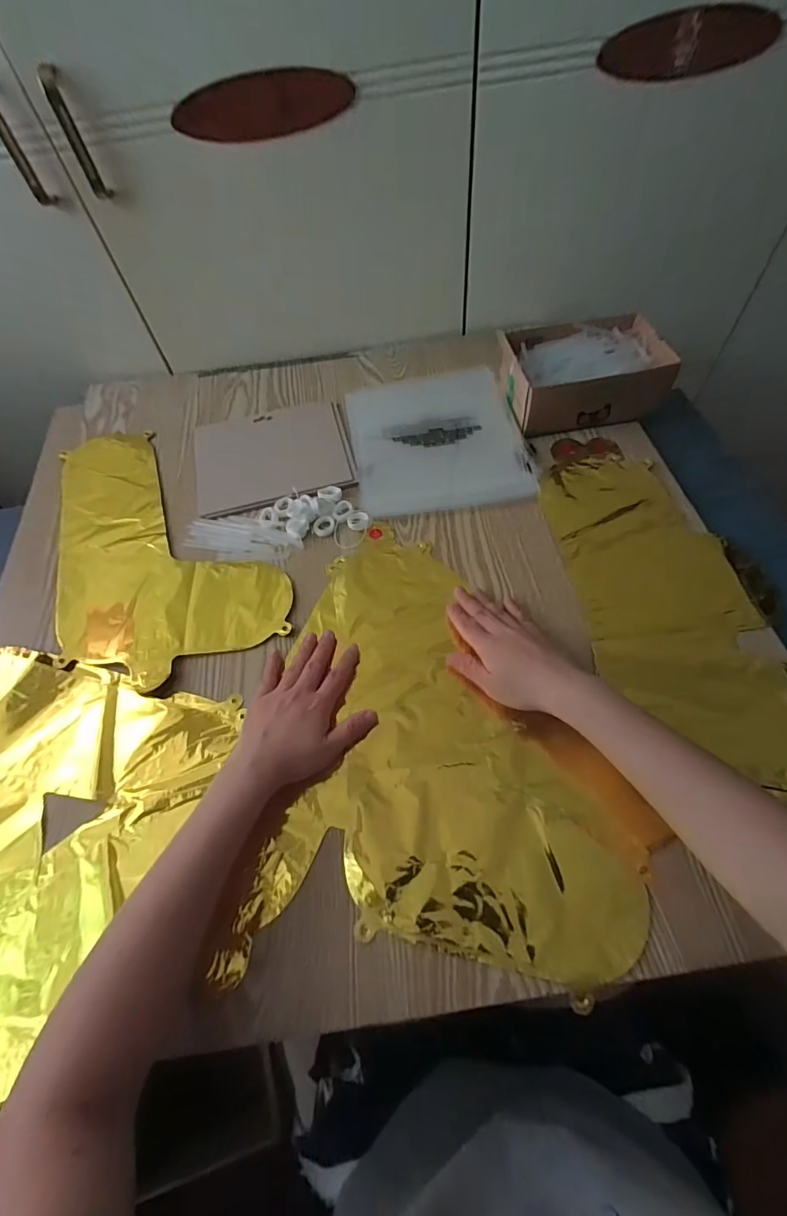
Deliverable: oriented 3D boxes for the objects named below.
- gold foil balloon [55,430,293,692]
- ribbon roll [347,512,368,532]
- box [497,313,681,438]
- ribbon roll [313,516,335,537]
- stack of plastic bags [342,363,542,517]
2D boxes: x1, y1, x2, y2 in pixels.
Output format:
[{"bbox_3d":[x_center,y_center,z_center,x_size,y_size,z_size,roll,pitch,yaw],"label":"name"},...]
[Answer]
[{"bbox_3d":[-0.282,-0.090,0.559,0.229,0.010,0.391,-23,61,-9],"label":"gold foil balloon"},{"bbox_3d":[-0.041,-0.101,0.550,0.024,0.008,0.025,-2,60,3],"label":"ribbon roll"},{"bbox_3d":[0.239,-0.300,0.604,0.193,0.064,0.144,-8,59,0],"label":"box"},{"bbox_3d":[-0.080,-0.096,0.547,0.023,0.004,0.026,17,62,14],"label":"ribbon roll"},{"bbox_3d":[0.053,-0.223,0.609,0.208,0.013,0.233,-9,59,-1],"label":"stack of plastic bags"}]

